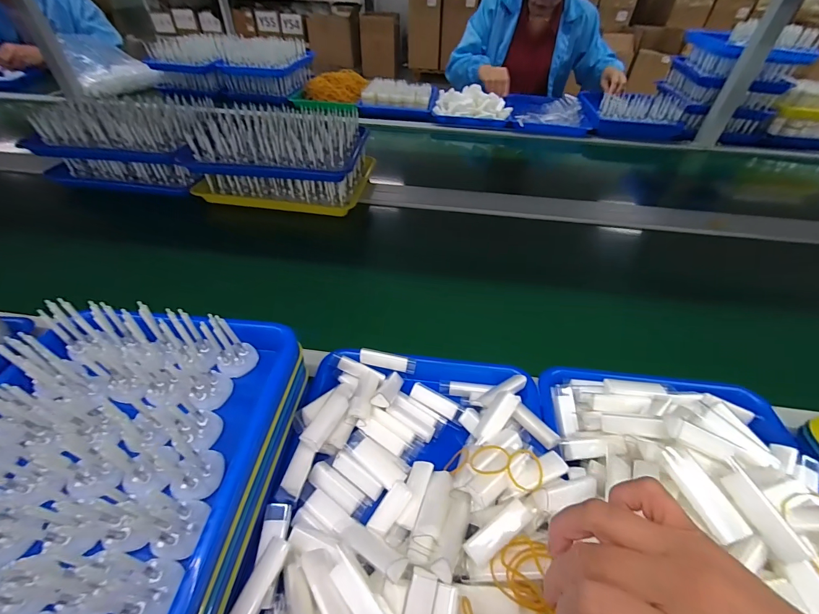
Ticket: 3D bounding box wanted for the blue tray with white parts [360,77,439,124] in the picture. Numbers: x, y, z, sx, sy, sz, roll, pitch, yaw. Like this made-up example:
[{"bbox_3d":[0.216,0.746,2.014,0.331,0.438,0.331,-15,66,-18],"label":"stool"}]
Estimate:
[{"bbox_3d":[-0.031,-0.704,1.194,0.245,0.067,0.219,8,45,6],"label":"blue tray with white parts"}]

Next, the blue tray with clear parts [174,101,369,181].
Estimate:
[{"bbox_3d":[-0.281,-0.332,0.721,0.352,0.086,0.204,7,45,5],"label":"blue tray with clear parts"}]

